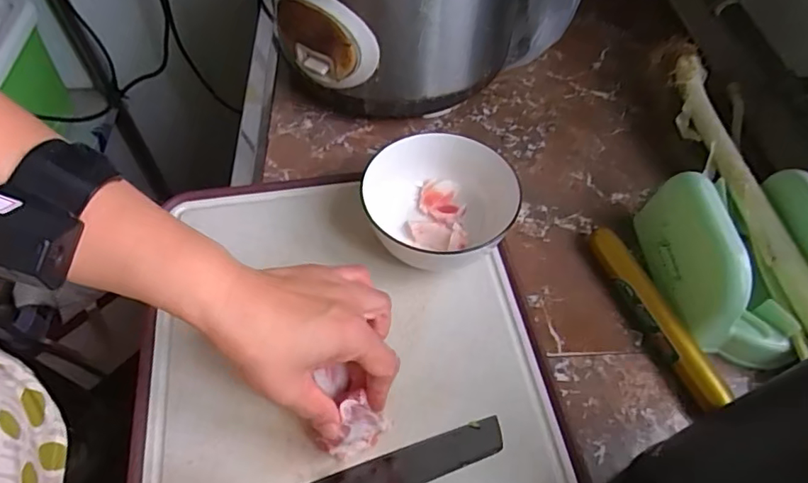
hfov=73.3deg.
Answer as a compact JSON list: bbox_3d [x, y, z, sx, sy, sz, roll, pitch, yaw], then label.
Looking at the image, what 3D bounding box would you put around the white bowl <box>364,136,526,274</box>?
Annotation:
[{"bbox_3d":[0.029,-0.027,0.467,0.116,0.079,0.105,28,60,18],"label":"white bowl"}]

